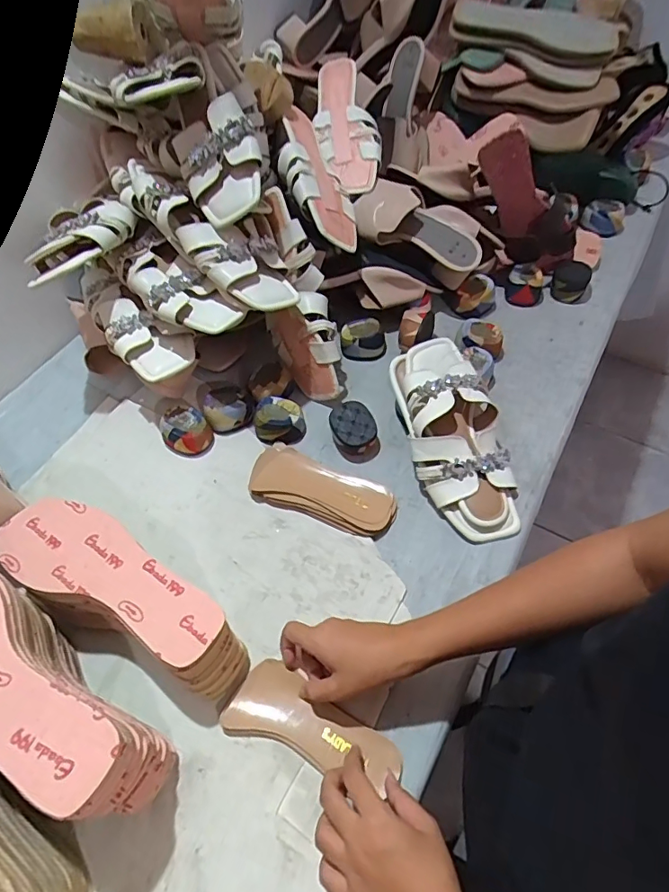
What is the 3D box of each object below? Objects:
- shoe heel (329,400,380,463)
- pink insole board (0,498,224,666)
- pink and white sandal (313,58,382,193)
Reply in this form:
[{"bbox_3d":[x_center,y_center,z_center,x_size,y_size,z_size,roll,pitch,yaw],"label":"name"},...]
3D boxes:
[{"bbox_3d":[0.023,-0.019,0.614,0.052,0.037,0.064,-17,57,-7],"label":"shoe heel"},{"bbox_3d":[-0.203,0.110,0.452,0.234,0.005,0.080,20,61,16],"label":"pink insole board"},{"bbox_3d":[0.015,-0.455,0.712,0.085,0.038,0.210,-11,78,-3],"label":"pink and white sandal"}]

